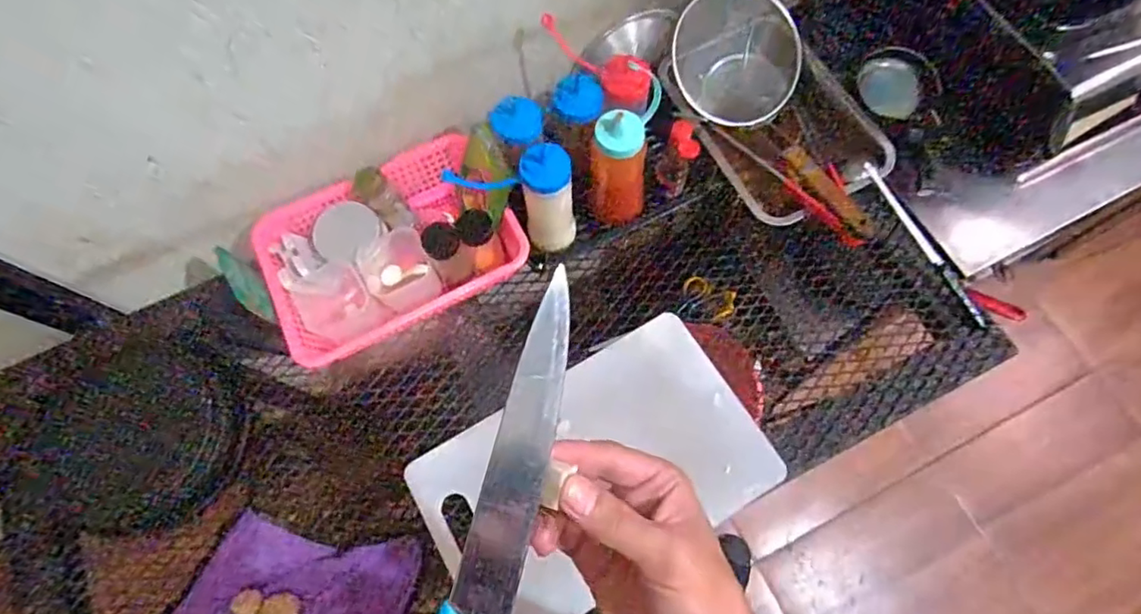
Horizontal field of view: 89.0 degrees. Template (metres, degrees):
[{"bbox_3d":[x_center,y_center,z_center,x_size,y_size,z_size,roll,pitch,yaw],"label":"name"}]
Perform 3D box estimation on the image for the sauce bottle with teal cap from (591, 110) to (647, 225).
[{"bbox_3d":[0.064,-0.174,0.745,0.068,0.184,0.068,3,70,4],"label":"sauce bottle with teal cap"}]

